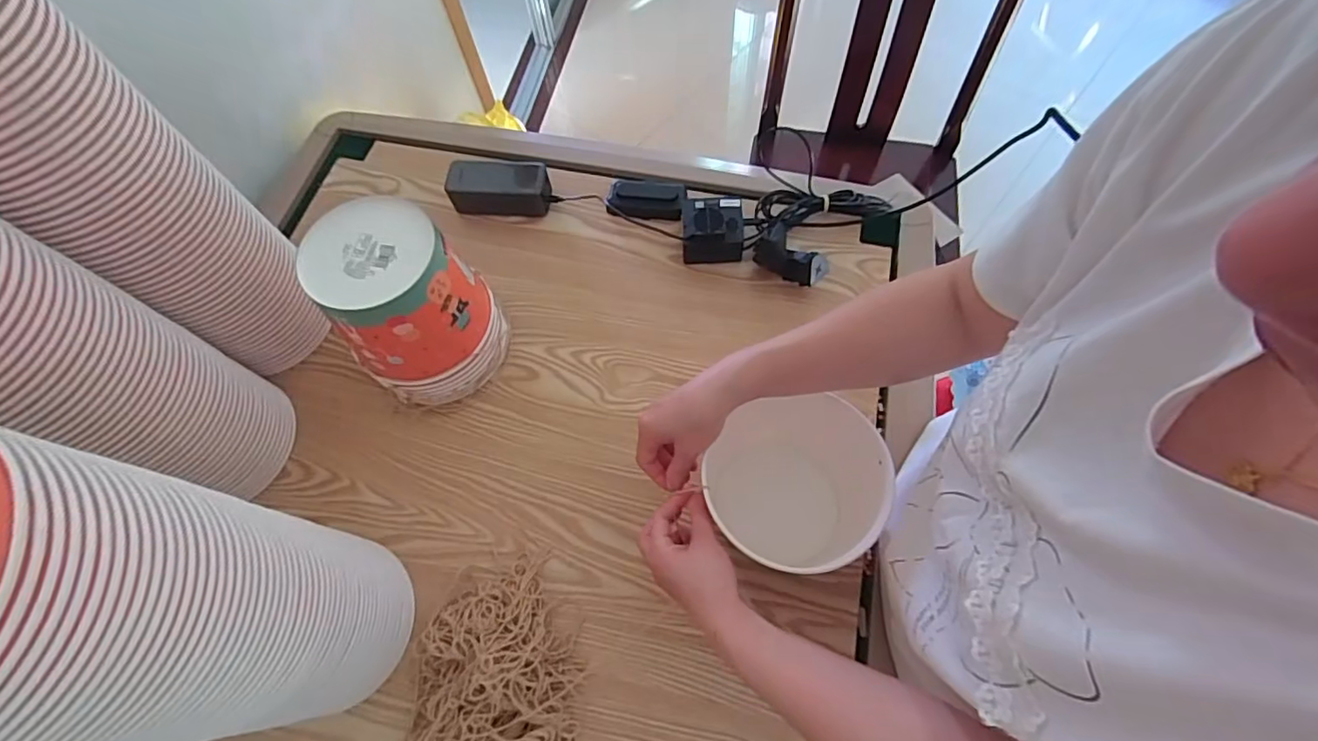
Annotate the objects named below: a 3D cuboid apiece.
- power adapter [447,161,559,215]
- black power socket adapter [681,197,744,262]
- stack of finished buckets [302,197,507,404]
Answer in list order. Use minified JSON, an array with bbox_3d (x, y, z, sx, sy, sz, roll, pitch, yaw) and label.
[{"bbox_3d":[-0.211,-0.246,0.786,0.135,0.055,0.059,2,66,2],"label":"power adapter"},{"bbox_3d":[0.069,-0.183,0.754,0.078,0.062,0.070,0,66,1],"label":"black power socket adapter"},{"bbox_3d":[-0.261,-0.069,0.633,0.148,0.195,0.142,-34,69,-13],"label":"stack of finished buckets"}]

